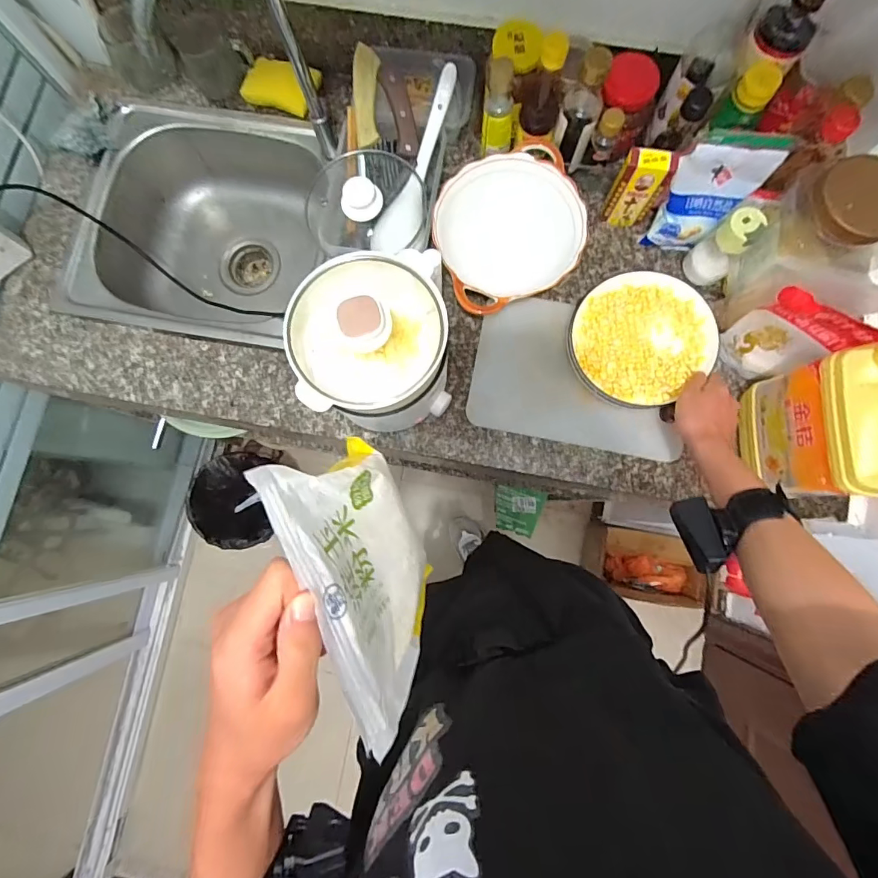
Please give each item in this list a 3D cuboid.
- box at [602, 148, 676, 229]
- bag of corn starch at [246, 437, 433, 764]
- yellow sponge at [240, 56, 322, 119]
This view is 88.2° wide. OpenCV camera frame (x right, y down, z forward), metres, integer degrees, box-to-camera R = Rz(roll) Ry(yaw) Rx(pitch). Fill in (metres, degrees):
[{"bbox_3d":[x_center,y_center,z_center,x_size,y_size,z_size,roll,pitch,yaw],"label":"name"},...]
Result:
[{"bbox_3d":[0.265,-0.330,0.605,0.064,0.122,0.022,11,83,3],"label":"box"},{"bbox_3d":[-0.042,0.078,0.293,0.047,0.157,0.169,-22,82,-1],"label":"bag of corn starch"},{"bbox_3d":[-0.246,-0.551,0.703,0.104,0.021,0.077,15,83,4],"label":"yellow sponge"}]

